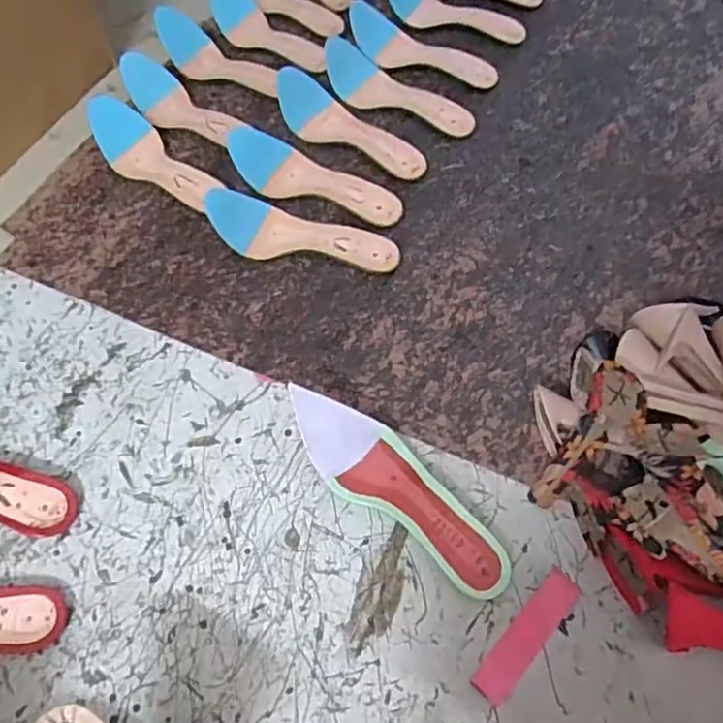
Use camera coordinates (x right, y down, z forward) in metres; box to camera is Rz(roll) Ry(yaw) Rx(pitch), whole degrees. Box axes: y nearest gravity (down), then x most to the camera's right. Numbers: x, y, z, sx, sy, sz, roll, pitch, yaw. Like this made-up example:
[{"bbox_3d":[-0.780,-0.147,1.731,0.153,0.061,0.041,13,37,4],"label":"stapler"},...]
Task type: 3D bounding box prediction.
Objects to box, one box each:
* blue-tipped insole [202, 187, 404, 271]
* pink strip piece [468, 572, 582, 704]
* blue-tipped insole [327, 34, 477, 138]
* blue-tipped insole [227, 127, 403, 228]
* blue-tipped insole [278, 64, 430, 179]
[{"bbox_3d":[-0.064,-0.150,0.708,0.213,0.057,0.068,6,60,8],"label":"blue-tipped insole"},{"bbox_3d":[0.135,0.220,0.506,0.027,0.004,0.116,37,68,23],"label":"pink strip piece"},{"bbox_3d":[0.051,-0.363,0.822,0.211,0.056,0.084,18,62,14],"label":"blue-tipped insole"},{"bbox_3d":[-0.053,-0.223,0.749,0.216,0.054,0.076,18,62,14],"label":"blue-tipped insole"},{"bbox_3d":[-0.016,-0.302,0.791,0.228,0.049,0.067,32,66,21],"label":"blue-tipped insole"}]

